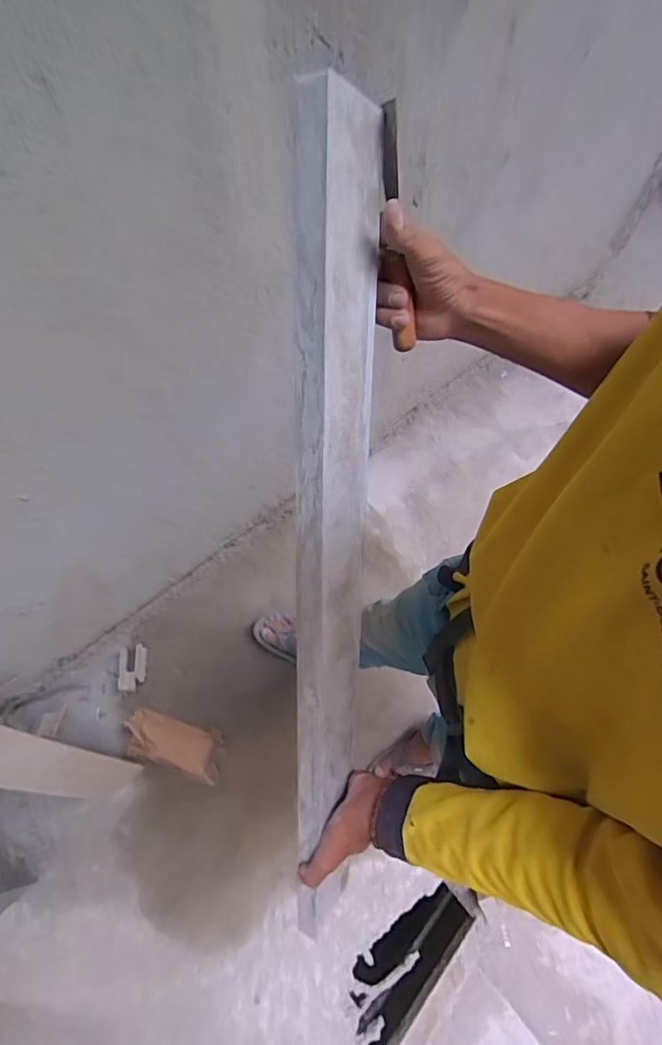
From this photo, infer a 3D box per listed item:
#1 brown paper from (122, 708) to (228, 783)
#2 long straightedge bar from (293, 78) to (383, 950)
[{"bbox_3d":[-0.380,0.540,1.259,0.252,0.054,0.117,15,66,8],"label":"brown paper"},{"bbox_3d":[-0.001,0.077,0.456,0.054,0.071,0.734,2,109,1],"label":"long straightedge bar"}]

